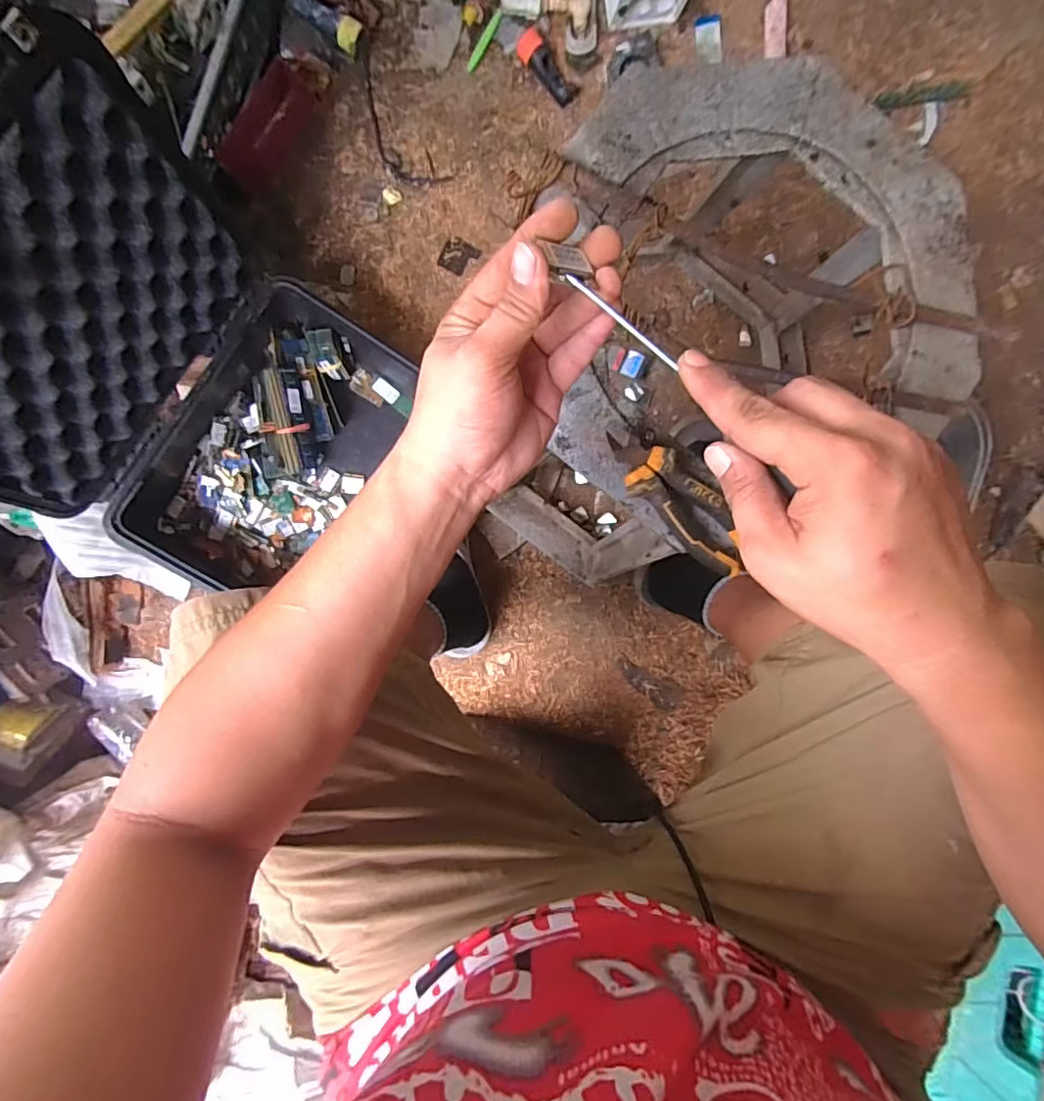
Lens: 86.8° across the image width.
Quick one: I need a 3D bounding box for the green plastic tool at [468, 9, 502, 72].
[{"bbox_3d":[-0.053,-0.724,0.782,0.013,0.005,0.090,28,89,-5],"label":"green plastic tool"}]

